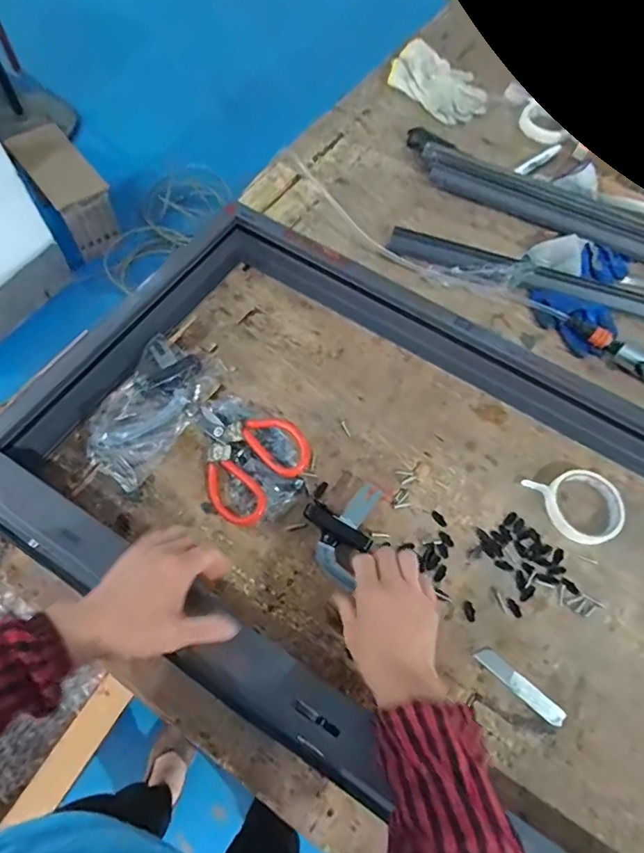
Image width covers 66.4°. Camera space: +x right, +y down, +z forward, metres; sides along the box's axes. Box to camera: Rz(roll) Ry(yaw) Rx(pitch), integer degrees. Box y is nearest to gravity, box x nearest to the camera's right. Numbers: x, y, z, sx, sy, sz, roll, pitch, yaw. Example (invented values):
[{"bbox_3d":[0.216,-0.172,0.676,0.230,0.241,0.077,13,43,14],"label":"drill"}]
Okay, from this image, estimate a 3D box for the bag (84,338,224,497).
[{"bbox_3d":[-0.224,-0.024,0.639,0.110,0.034,0.207,24,66,7],"label":"bag"}]

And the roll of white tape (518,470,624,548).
[{"bbox_3d":[0.323,0.102,0.617,0.106,0.015,0.093,-9,66,-8],"label":"roll of white tape"}]

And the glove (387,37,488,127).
[{"bbox_3d":[0.234,-0.681,0.977,0.195,0.025,0.139,41,79,3],"label":"glove"}]

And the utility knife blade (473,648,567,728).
[{"bbox_3d":[0.216,0.281,0.534,0.103,0.007,0.021,39,68,14],"label":"utility knife blade"}]

